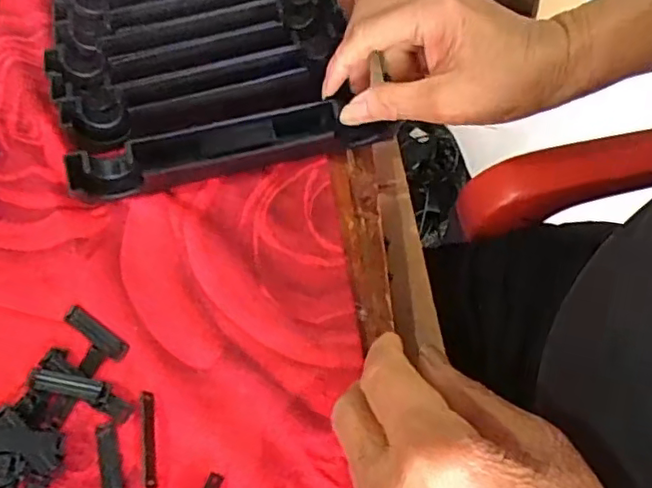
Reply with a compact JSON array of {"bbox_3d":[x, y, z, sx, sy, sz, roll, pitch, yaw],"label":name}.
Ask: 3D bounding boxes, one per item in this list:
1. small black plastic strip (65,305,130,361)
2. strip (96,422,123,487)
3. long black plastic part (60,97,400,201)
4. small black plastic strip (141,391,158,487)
[{"bbox_3d":[-0.125,0.048,0.332,0.045,0.004,0.010,31,66,19],"label":"small black plastic strip"},{"bbox_3d":[-0.106,0.109,0.298,0.010,0.004,0.044,-16,61,-6],"label":"strip"},{"bbox_3d":[-0.057,-0.065,0.375,0.191,0.035,0.031,-12,60,-7],"label":"long black plastic part"},{"bbox_3d":[-0.087,0.096,0.301,0.005,0.006,0.046,-9,60,-2],"label":"small black plastic strip"}]

